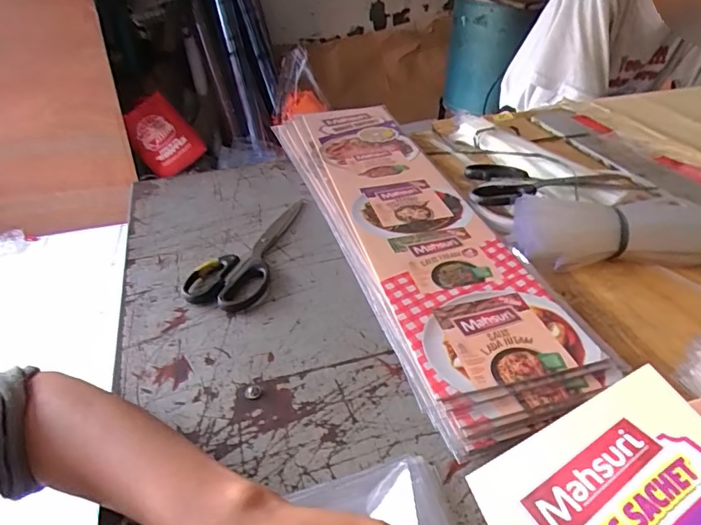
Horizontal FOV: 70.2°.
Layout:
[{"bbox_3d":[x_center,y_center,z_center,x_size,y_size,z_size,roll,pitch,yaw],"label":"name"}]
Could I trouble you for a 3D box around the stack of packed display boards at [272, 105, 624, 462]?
[{"bbox_3d":[0.054,-0.047,0.529,0.156,0.030,0.570,-12,37,-15],"label":"stack of packed display boards"}]

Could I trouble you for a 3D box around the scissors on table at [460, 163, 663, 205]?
[{"bbox_3d":[0.221,-0.080,0.541,0.179,0.019,0.099,5,36,9],"label":"scissors on table"}]

